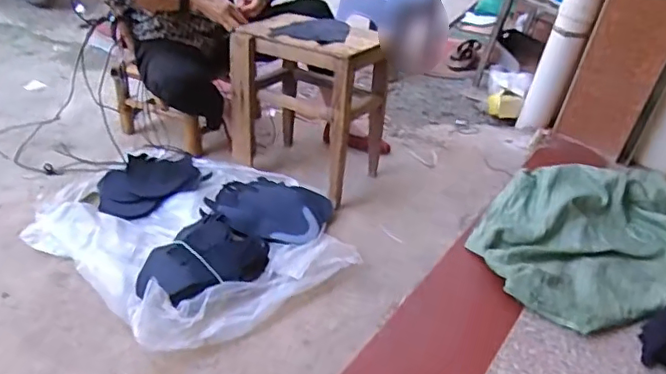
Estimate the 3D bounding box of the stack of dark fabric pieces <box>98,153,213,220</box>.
[{"bbox_3d":[-0.531,-0.013,1.617,0.254,0.037,0.316,32,42,29],"label":"stack of dark fabric pieces"}]

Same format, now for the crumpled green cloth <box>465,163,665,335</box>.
[{"bbox_3d":[0.664,0.099,1.408,0.670,0.088,0.486,-6,38,-19],"label":"crumpled green cloth"}]

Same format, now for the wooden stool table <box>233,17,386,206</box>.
[{"bbox_3d":[-0.073,-0.252,1.618,0.421,0.428,0.269,24,39,20],"label":"wooden stool table"}]

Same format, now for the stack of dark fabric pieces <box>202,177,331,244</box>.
[{"bbox_3d":[-0.170,0.047,1.490,0.310,0.066,0.272,18,37,12],"label":"stack of dark fabric pieces"}]

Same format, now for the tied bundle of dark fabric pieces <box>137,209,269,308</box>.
[{"bbox_3d":[-0.289,0.170,1.270,0.208,0.089,0.299,32,42,29],"label":"tied bundle of dark fabric pieces"}]

